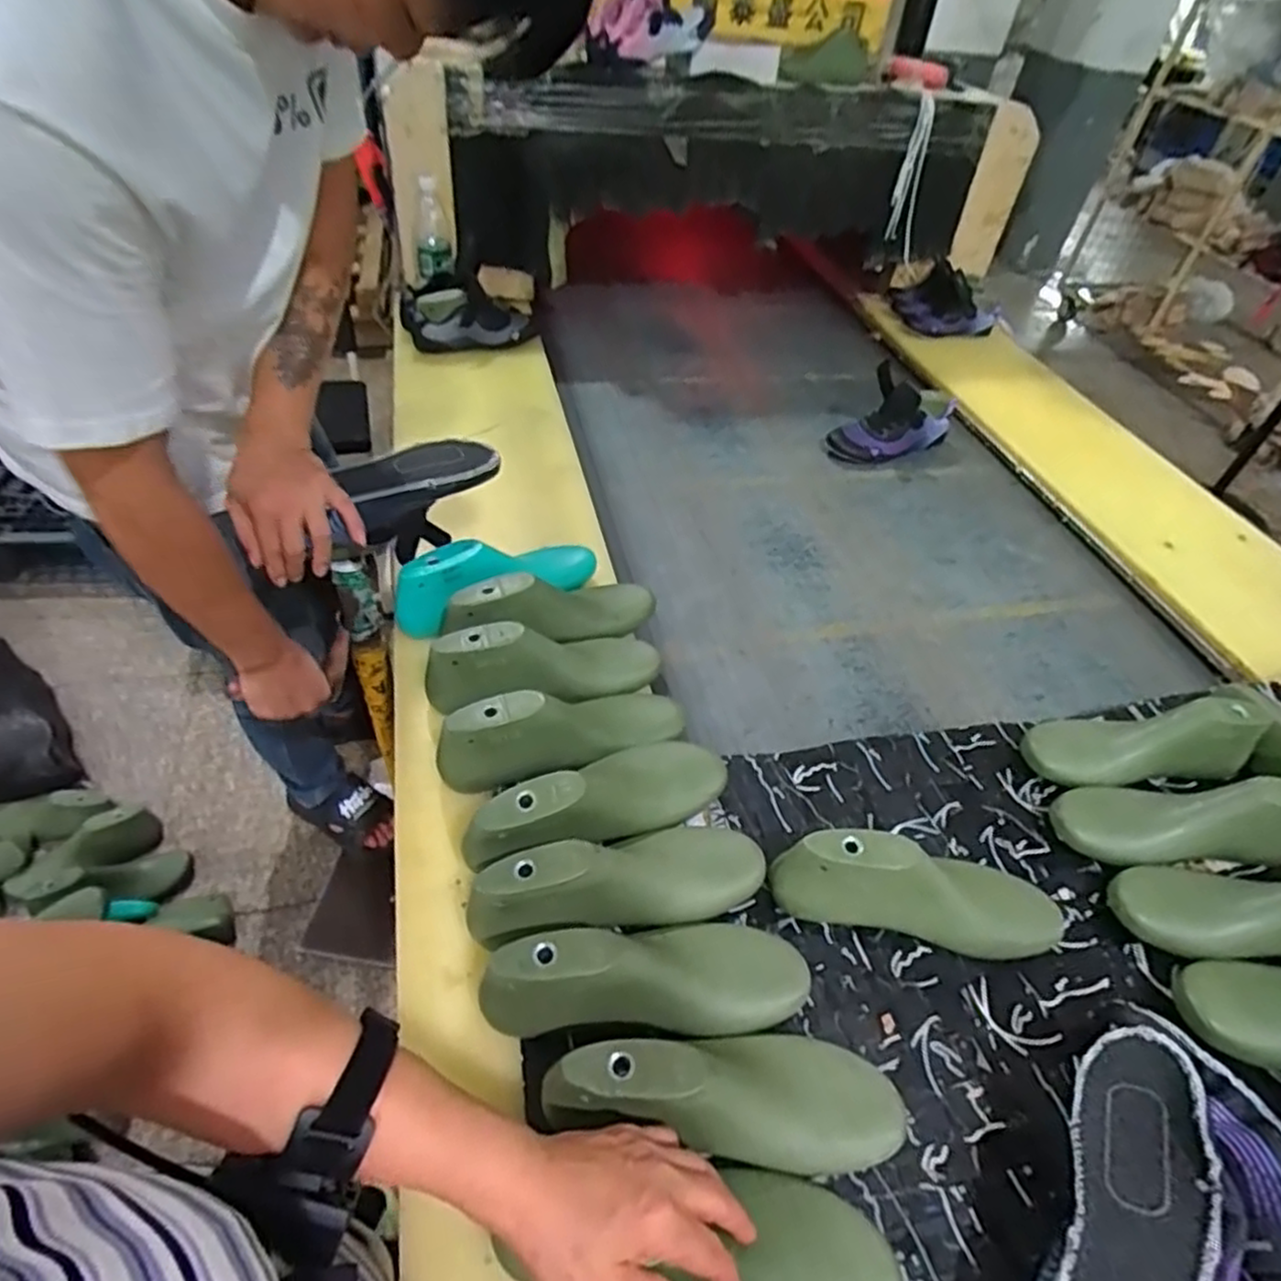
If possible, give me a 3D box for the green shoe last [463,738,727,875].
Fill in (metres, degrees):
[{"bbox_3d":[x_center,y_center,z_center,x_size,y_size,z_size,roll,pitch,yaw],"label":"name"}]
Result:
[{"bbox_3d":[-0.028,0.131,0.620,0.240,0.083,0.077,-8,45,-37],"label":"green shoe last"}]

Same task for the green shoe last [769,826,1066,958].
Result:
[{"bbox_3d":[0.233,0.204,0.601,0.244,0.104,0.069,16,45,-9],"label":"green shoe last"}]

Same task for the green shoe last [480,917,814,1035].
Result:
[{"bbox_3d":[0.007,0.241,0.527,0.229,0.084,0.077,6,44,-18],"label":"green shoe last"}]

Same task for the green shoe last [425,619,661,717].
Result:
[{"bbox_3d":[-0.092,0.026,0.734,0.230,0.087,0.067,1,45,-24],"label":"green shoe last"}]

